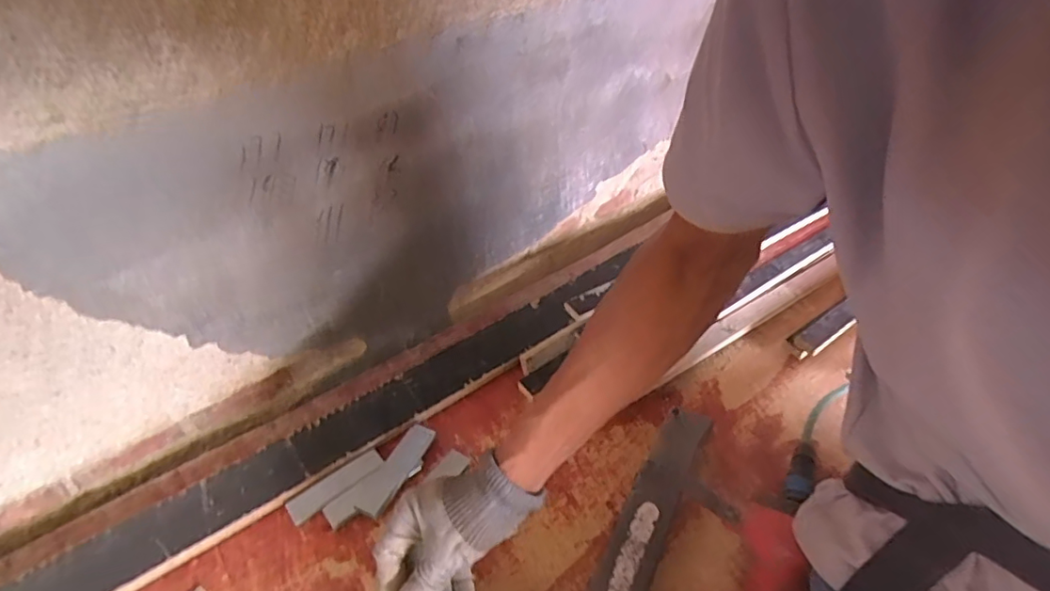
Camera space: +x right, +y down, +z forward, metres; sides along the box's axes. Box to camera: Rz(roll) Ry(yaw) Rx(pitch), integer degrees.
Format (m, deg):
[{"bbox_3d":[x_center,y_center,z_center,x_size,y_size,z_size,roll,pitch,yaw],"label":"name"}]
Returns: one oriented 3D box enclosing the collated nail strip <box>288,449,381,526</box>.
[{"bbox_3d":[-0.198,0.196,0.579,0.101,0.009,0.025,-31,50,-31],"label":"collated nail strip"}]

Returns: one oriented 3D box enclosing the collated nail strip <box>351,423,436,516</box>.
[{"bbox_3d":[-0.136,0.181,0.584,0.030,0.005,0.106,20,49,20],"label":"collated nail strip"}]

